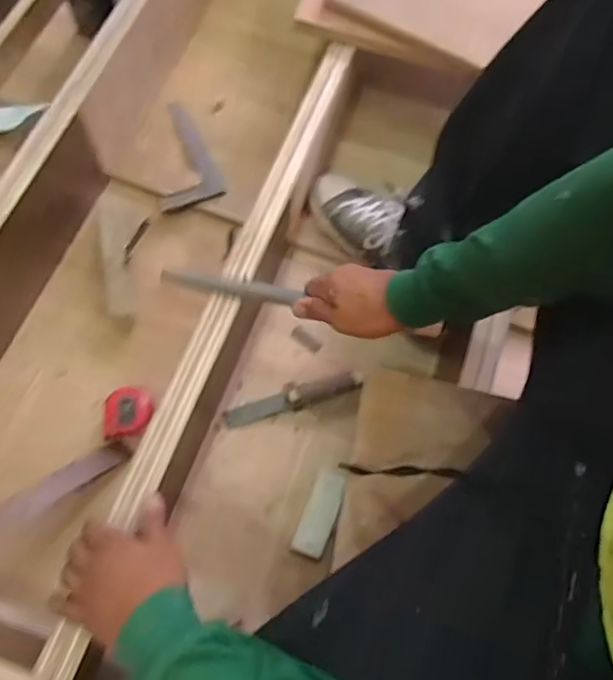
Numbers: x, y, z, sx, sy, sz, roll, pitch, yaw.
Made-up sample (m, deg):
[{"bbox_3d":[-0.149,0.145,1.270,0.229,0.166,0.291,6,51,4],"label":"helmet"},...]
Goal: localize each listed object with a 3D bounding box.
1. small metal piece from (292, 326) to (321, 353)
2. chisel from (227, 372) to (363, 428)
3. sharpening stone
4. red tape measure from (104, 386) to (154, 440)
[{"bbox_3d":[0.000,0.000,0.772,0.046,0.004,0.018,42,84,2],"label":"small metal piece"},{"bbox_3d":[-0.018,0.078,0.730,0.187,0.026,0.029,-16,73,-7],"label":"chisel"},{"bbox_3d":[0.020,0.218,0.695,0.042,0.019,0.109,22,72,5],"label":"sharpening stone"},{"bbox_3d":[-0.224,0.087,0.684,0.058,0.038,0.067,2,72,-1],"label":"red tape measure"}]

